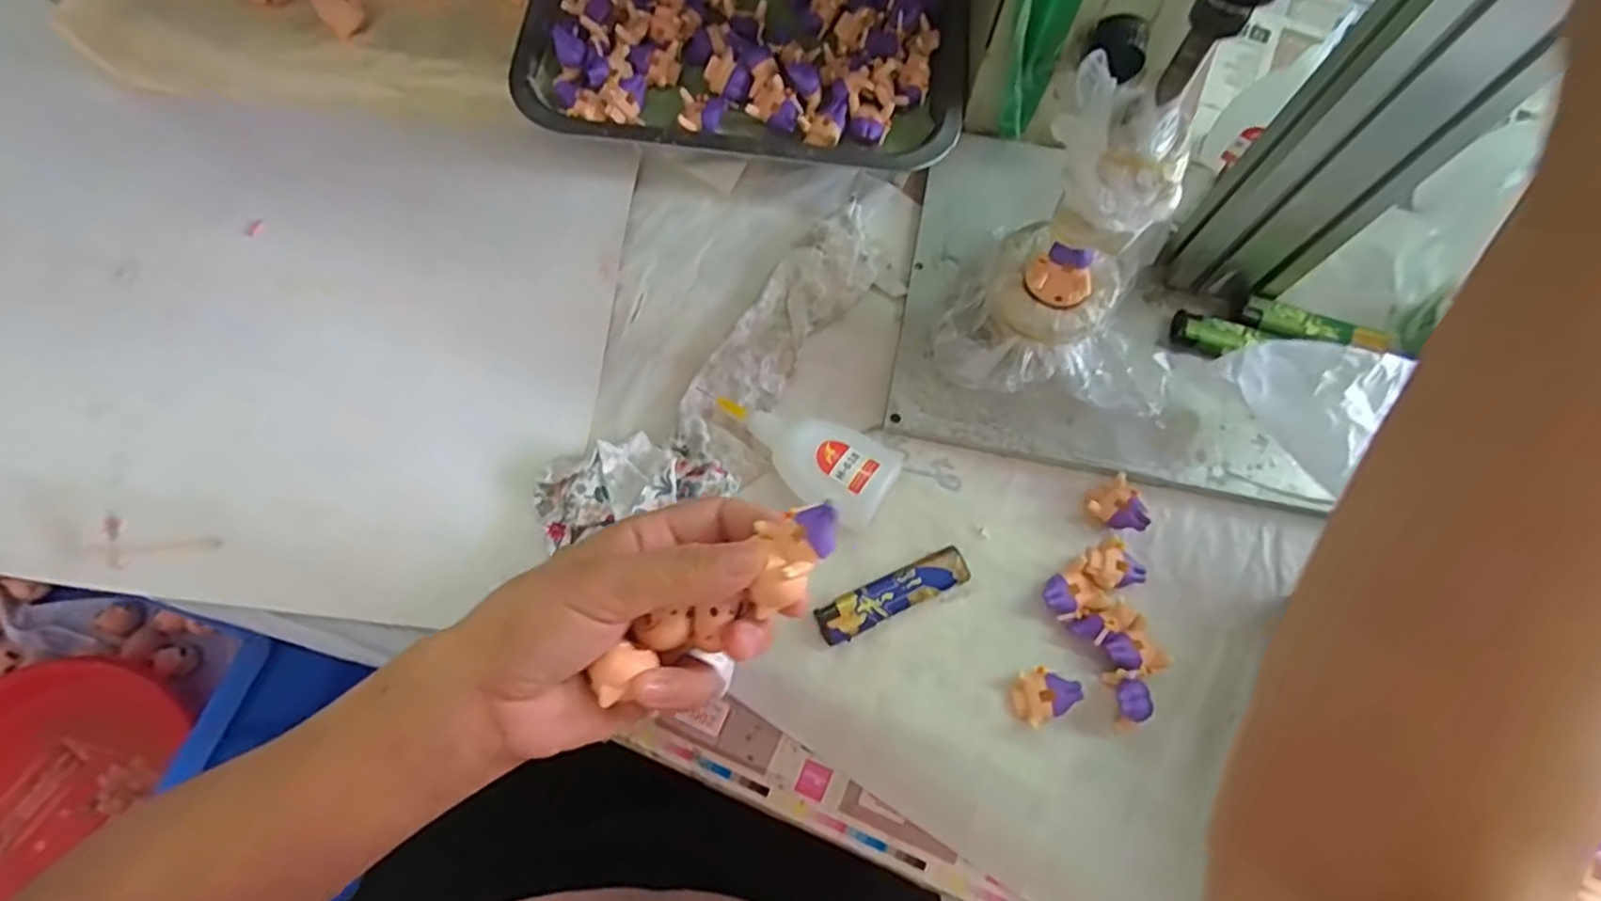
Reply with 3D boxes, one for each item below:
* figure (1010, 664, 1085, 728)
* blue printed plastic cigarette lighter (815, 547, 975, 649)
[{"bbox_3d":[0.118,0.117,0.345,0.031,0.013,0.023,-24,76,-7],"label":"figure"},{"bbox_3d":[0.047,0.073,0.358,0.080,0.011,0.022,-25,76,-8],"label":"blue printed plastic cigarette lighter"}]

